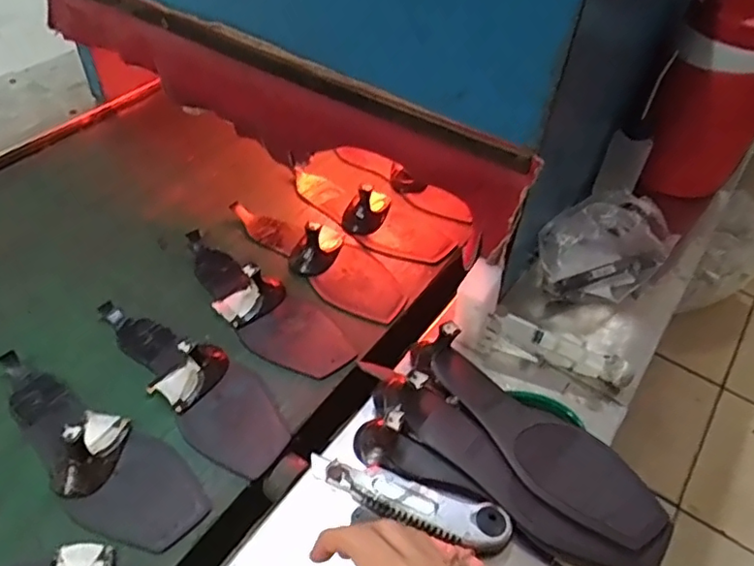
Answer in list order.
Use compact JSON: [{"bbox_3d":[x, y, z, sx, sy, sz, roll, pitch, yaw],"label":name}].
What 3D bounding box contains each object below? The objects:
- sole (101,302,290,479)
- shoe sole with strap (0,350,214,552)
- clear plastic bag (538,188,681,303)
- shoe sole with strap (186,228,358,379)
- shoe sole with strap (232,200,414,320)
[{"bbox_3d":[-0.173,0.072,0.550,0.077,0.044,0.239,-33,58,-30],"label":"sole"},{"bbox_3d":[-0.251,0.129,0.504,0.242,0.040,0.092,35,54,24],"label":"shoe sole with strap"},{"bbox_3d":[0.246,-0.039,0.624,0.142,0.095,0.065,-1,48,-6],"label":"clear plastic bag"},{"bbox_3d":[-0.127,0.005,0.616,0.080,0.040,0.244,-33,58,-30],"label":"shoe sole with strap"},{"bbox_3d":[-0.066,-0.043,0.675,0.238,0.050,0.079,37,55,26],"label":"shoe sole with strap"}]

